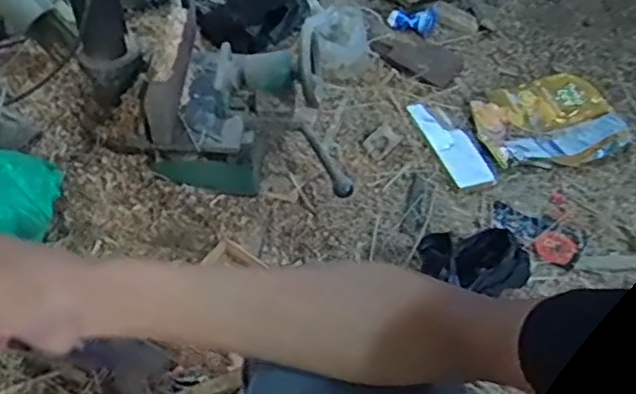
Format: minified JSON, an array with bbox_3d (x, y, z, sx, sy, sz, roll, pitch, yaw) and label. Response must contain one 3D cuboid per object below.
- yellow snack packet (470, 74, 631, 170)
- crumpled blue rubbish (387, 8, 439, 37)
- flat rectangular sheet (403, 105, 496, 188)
[{"bbox_3d":[0.445,-0.146,1.296,0.273,0.030,0.214,-7,51,-8],"label":"yellow snack packet"},{"bbox_3d":[0.204,-0.387,1.468,0.107,0.035,0.077,11,51,8],"label":"crumpled blue rubbish"},{"bbox_3d":[0.245,-0.101,1.247,0.073,0.024,0.214,-17,53,-16],"label":"flat rectangular sheet"}]

